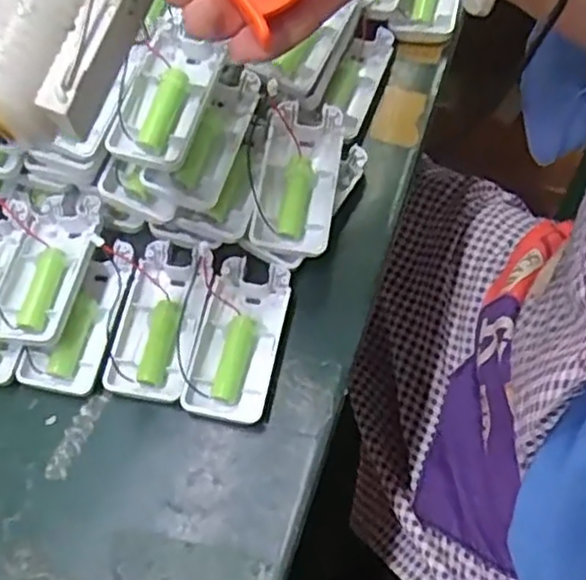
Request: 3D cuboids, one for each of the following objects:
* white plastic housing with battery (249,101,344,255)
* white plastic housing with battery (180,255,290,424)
[{"bbox_3d":[0.001,-0.065,0.423,0.050,0.025,0.092,9,73,0],"label":"white plastic housing with battery"},{"bbox_3d":[-0.030,0.029,0.405,0.044,0.020,0.092,11,66,9],"label":"white plastic housing with battery"}]

